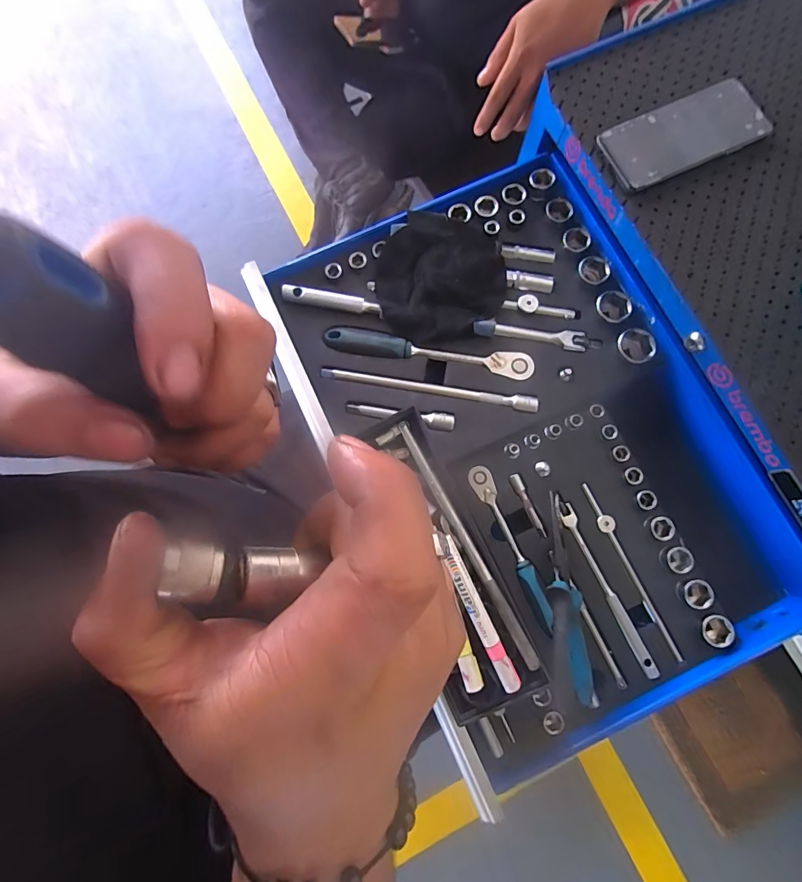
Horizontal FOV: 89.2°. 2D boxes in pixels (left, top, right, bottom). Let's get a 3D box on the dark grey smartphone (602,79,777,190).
[{"bbox_3d":[0.288,-0.313,0.417,0.165,0.008,0.075,-23,80,-4],"label":"dark grey smartphone"}]

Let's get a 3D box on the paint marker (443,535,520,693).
[{"bbox_3d":[0.068,0.152,0.356,0.015,0.012,0.137,-25,80,-4],"label":"paint marker"}]

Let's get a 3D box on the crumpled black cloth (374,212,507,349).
[{"bbox_3d":[0.048,-0.192,0.480,0.149,0.023,0.154,-8,80,-1],"label":"crumpled black cloth"}]

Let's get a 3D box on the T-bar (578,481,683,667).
[{"bbox_3d":[0.237,0.134,0.425,0.016,0.014,0.190,-22,80,-3],"label":"T-bar"}]

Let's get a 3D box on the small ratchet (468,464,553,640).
[{"bbox_3d":[0.118,0.111,0.428,0.024,0.019,0.178,-23,80,-3],"label":"small ratchet"}]

